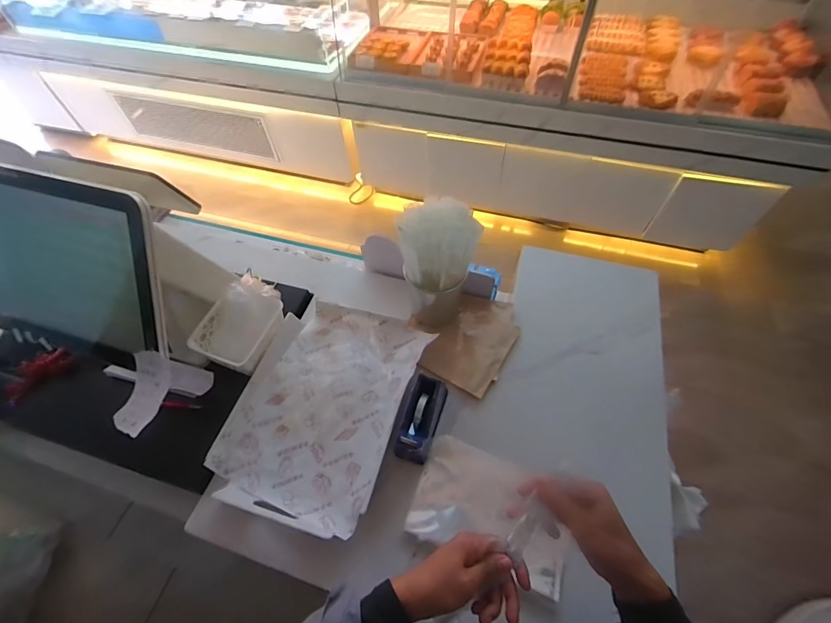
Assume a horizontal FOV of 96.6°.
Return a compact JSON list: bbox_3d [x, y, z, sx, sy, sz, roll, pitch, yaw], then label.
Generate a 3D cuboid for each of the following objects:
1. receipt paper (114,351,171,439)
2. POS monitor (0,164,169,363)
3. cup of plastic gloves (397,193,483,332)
[{"bbox_3d":[-0.360,0.103,0.488,0.050,0.029,0.102,13,81,10],"label":"receipt paper"},{"bbox_3d":[-0.496,-0.062,0.489,0.376,0.242,0.030,12,25,9],"label":"POS monitor"},{"bbox_3d":[0.043,-0.067,0.695,0.118,0.276,0.100,-26,60,-15],"label":"cup of plastic gloves"}]

